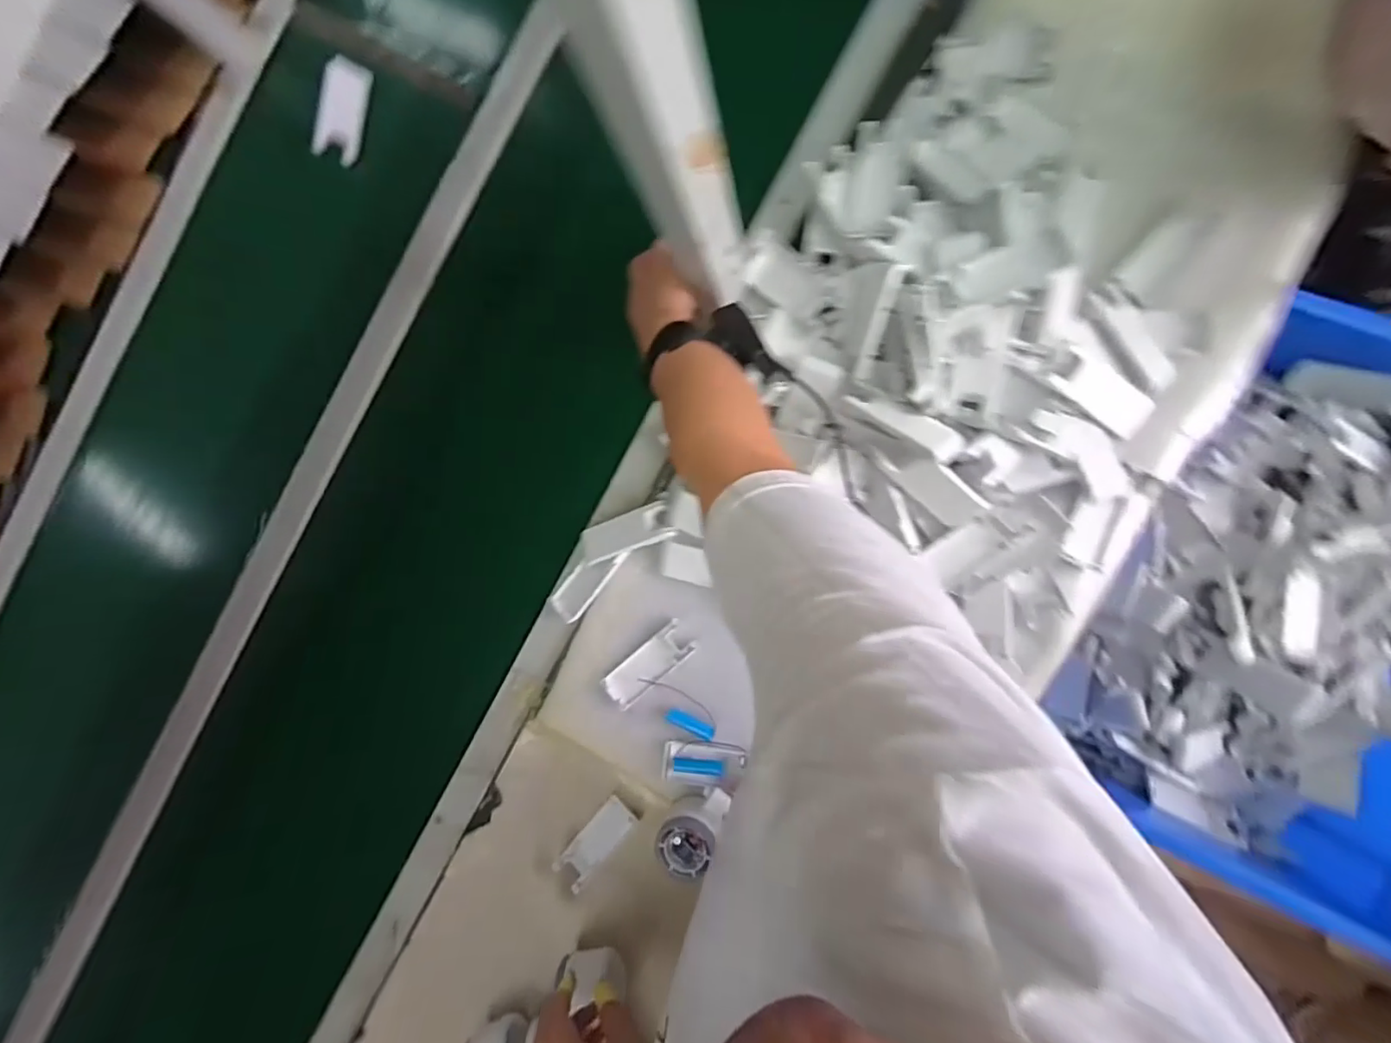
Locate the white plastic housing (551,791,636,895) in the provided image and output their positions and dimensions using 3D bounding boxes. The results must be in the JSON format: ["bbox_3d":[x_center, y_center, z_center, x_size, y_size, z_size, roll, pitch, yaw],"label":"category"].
[{"bbox_3d":[-0.103,0.329,0.598,0.035,0.015,0.100,39,91,9],"label":"white plastic housing"}]

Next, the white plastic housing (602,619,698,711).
[{"bbox_3d":[-0.048,0.146,0.595,0.103,0.008,0.039,-41,81,2],"label":"white plastic housing"}]

